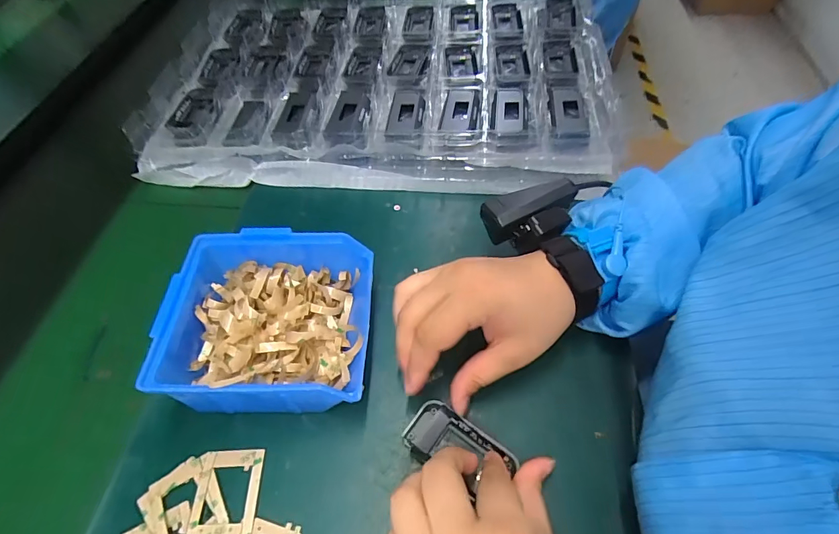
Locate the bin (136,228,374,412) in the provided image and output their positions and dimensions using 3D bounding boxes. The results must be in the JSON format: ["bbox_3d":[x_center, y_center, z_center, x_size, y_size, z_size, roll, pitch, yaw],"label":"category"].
[{"bbox_3d":[-0.110,0.047,0.307,0.144,0.072,0.130,-2,55,3],"label":"bin"}]

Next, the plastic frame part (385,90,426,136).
[{"bbox_3d":[-0.016,-0.160,0.447,0.040,0.013,0.083,3,55,6],"label":"plastic frame part"}]

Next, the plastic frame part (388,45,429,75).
[{"bbox_3d":[-0.014,-0.245,0.511,0.041,0.011,0.076,10,56,11],"label":"plastic frame part"}]

